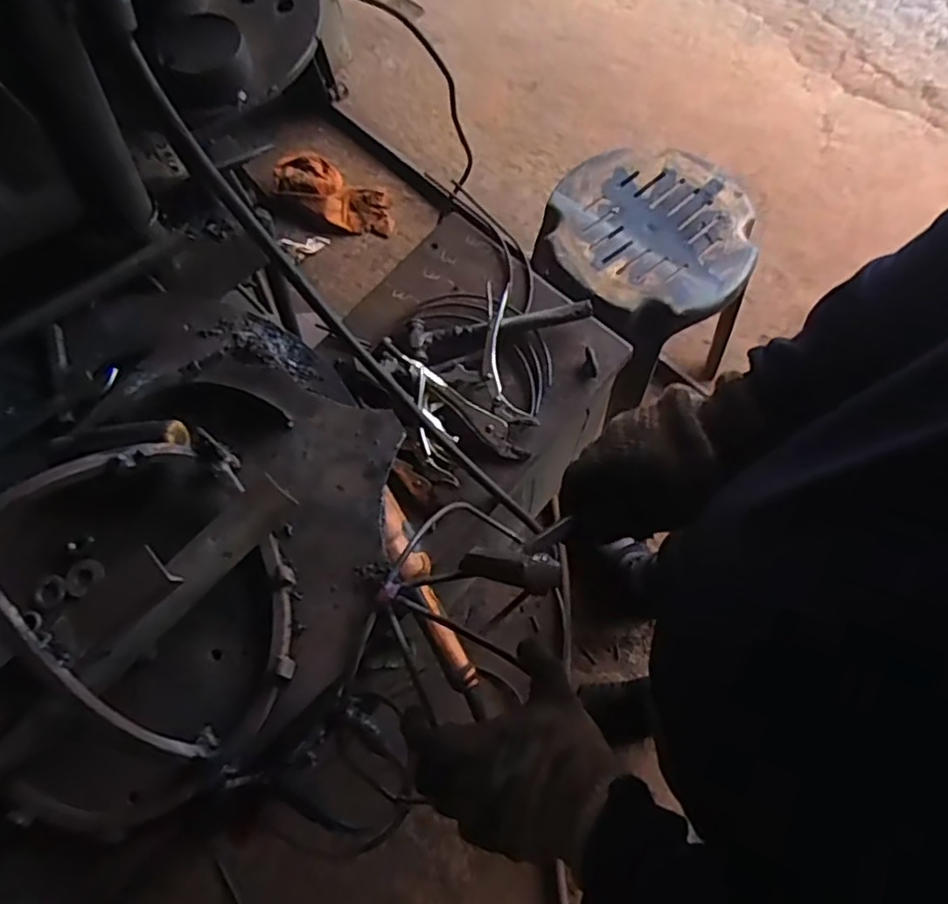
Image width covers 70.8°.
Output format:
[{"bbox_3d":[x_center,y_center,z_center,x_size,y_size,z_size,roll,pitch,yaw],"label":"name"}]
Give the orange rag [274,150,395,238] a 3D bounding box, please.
[{"bbox_3d":[-0.332,-0.618,1.597,0.310,0.062,0.136,25,74,11],"label":"orange rag"}]

